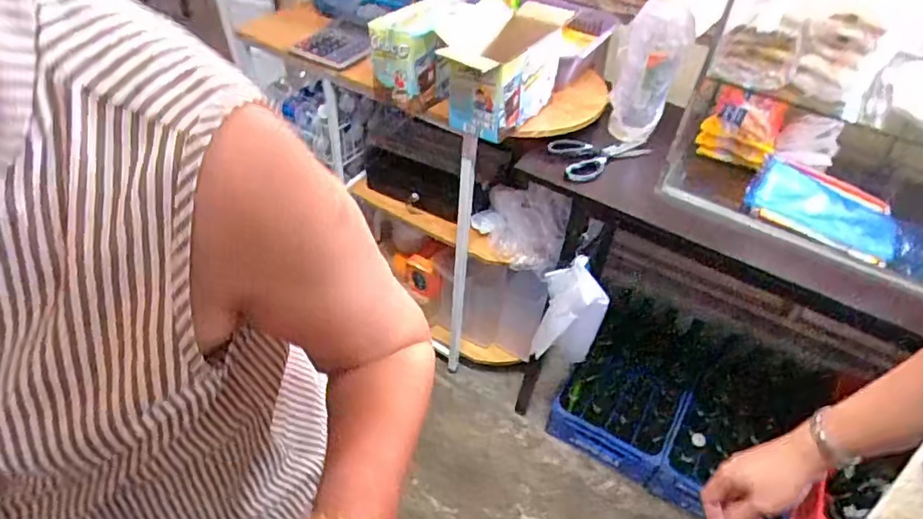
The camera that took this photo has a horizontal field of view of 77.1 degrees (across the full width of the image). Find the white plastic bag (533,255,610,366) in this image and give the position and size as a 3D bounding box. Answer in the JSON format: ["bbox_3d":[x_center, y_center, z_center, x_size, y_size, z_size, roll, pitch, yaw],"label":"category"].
[{"bbox_3d":[0.215,0.108,1.135,0.129,0.237,0.054,10,44,12],"label":"white plastic bag"}]

